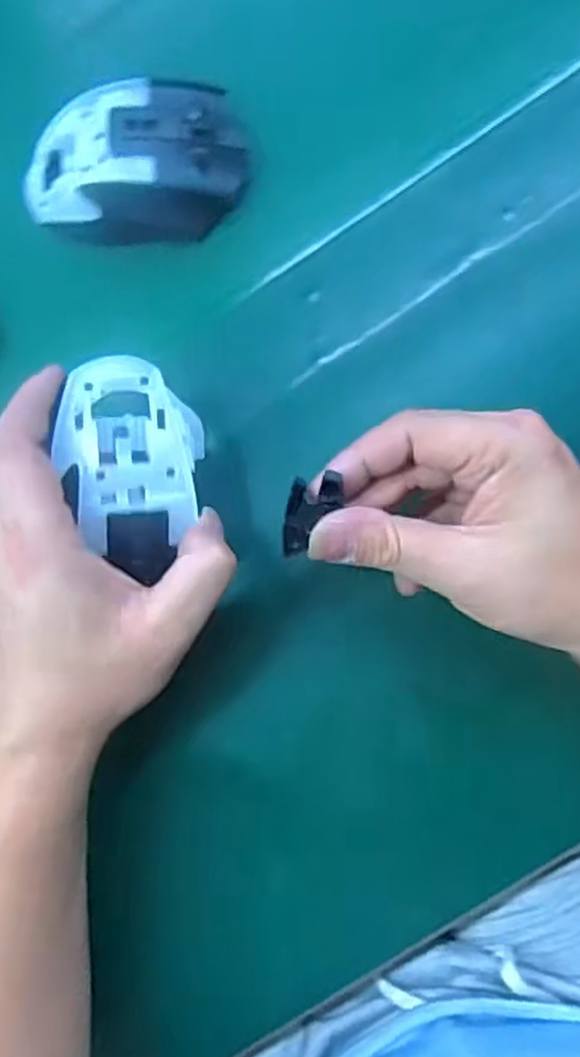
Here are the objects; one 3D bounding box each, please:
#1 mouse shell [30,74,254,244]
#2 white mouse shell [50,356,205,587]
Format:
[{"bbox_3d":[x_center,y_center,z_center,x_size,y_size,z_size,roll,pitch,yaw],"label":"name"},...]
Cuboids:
[{"bbox_3d":[-0.080,-0.185,0.376,0.114,0.033,0.075,2,85,9],"label":"mouse shell"},{"bbox_3d":[-0.065,-0.028,0.320,0.047,0.040,0.088,-6,88,9],"label":"white mouse shell"}]

